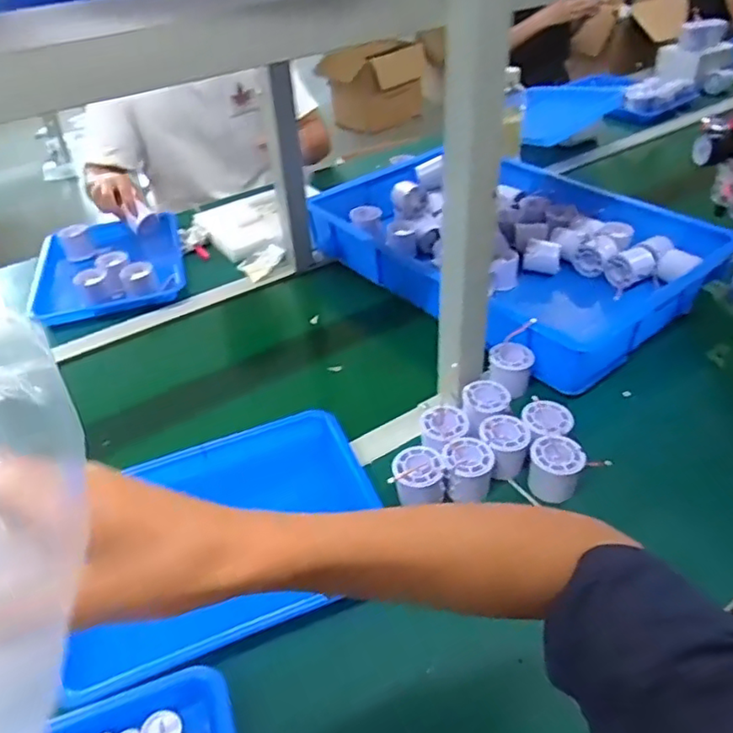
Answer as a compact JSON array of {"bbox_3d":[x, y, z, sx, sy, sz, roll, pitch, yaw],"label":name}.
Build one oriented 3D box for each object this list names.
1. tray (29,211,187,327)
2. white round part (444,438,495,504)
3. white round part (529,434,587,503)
[{"bbox_3d":[-0.485,-0.193,1.138,0.271,0.058,0.296,-14,40,-11],"label":"tray"},{"bbox_3d":[0.115,0.117,0.688,0.053,0.050,0.054,-3,39,2],"label":"white round part"},{"bbox_3d":[0.215,0.114,0.688,0.055,0.067,0.053,-3,39,2],"label":"white round part"}]

